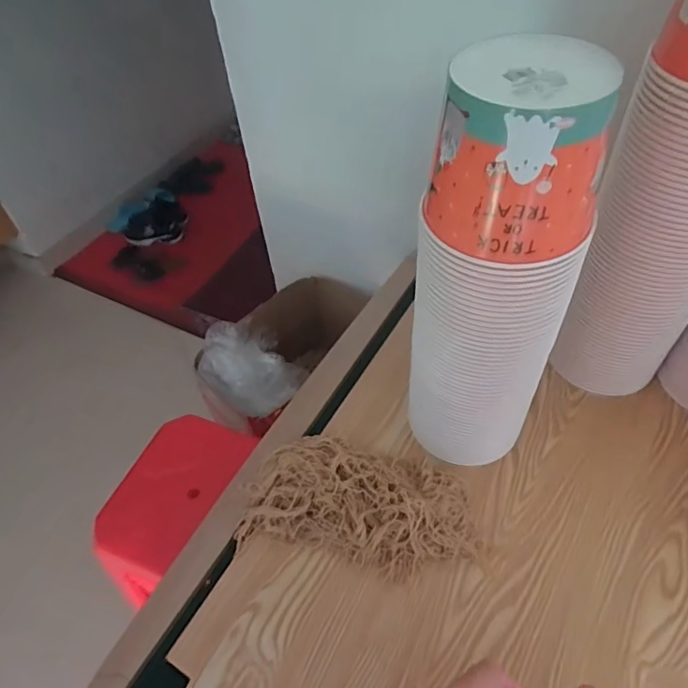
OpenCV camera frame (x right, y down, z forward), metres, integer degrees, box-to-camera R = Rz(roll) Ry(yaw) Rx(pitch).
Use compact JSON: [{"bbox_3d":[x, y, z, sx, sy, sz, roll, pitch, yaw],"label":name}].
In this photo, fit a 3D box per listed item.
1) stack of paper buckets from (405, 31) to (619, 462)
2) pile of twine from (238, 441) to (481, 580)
[{"bbox_3d":[0.159,-0.036,0.586,0.126,0.513,0.139,-38,57,-24],"label":"stack of paper buckets"},{"bbox_3d":[0.026,0.206,0.689,0.302,0.065,0.155,11,52,14],"label":"pile of twine"}]

